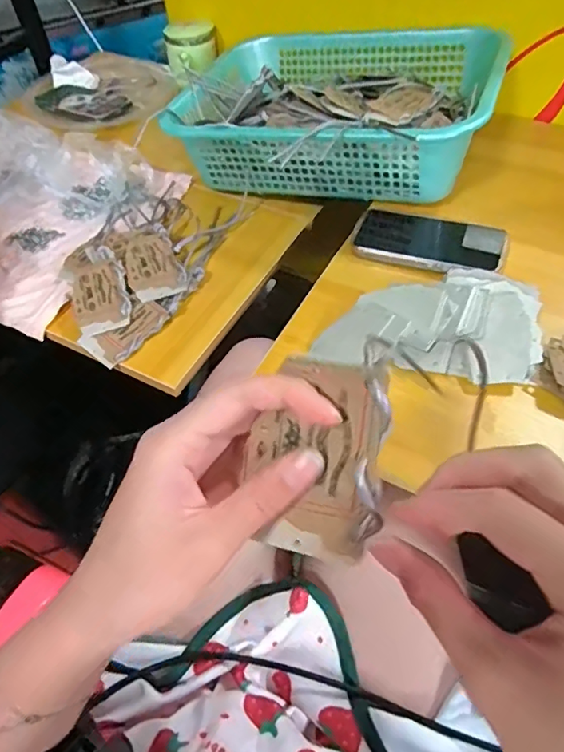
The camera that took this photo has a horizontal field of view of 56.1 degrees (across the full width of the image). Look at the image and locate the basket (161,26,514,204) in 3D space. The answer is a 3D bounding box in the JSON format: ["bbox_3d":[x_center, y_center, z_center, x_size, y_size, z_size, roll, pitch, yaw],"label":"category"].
[{"bbox_3d":[0.066,-0.354,0.675,0.383,0.124,0.316,12,55,9],"label":"basket"}]

